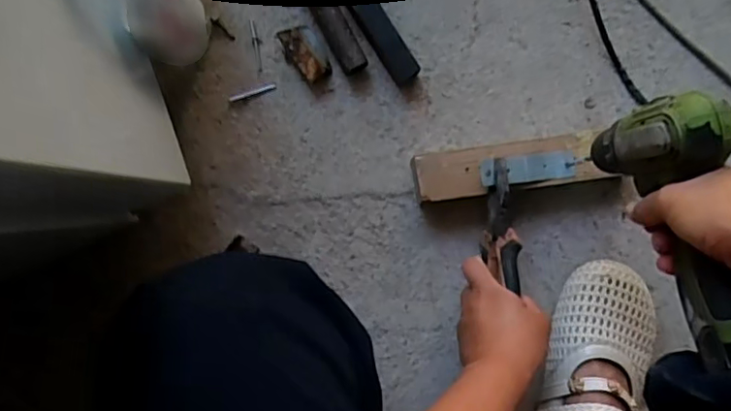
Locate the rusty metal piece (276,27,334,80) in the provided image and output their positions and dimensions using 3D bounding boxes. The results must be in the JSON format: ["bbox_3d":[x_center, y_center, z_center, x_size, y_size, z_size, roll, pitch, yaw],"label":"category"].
[{"bbox_3d":[-0.062,-0.157,0.604,0.038,0.017,0.060,-31,92,-2],"label":"rusty metal piece"}]

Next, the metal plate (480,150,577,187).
[{"bbox_3d":[0.162,-0.037,0.579,0.099,0.006,0.027,-6,88,-14],"label":"metal plate"}]

